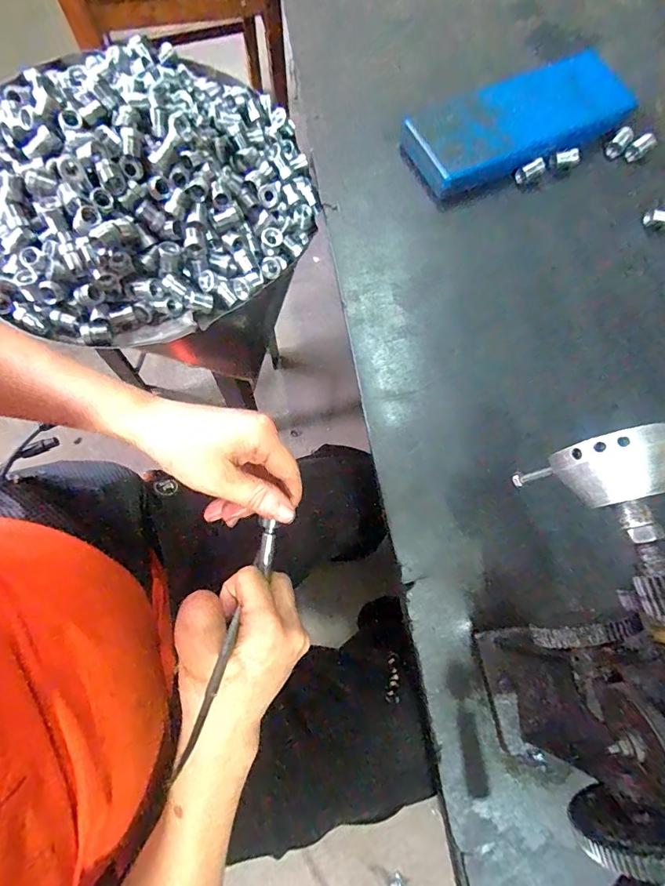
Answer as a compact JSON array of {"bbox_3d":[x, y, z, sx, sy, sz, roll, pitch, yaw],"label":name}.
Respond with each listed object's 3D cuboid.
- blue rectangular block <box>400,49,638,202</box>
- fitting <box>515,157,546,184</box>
[{"bbox_3d":[0.193,-0.331,0.463,0.245,0.033,0.083,-26,77,-8],"label":"blue rectangular block"},{"bbox_3d":[0.206,-0.282,0.462,0.035,0.010,0.013,-30,77,-9],"label":"fitting"}]

